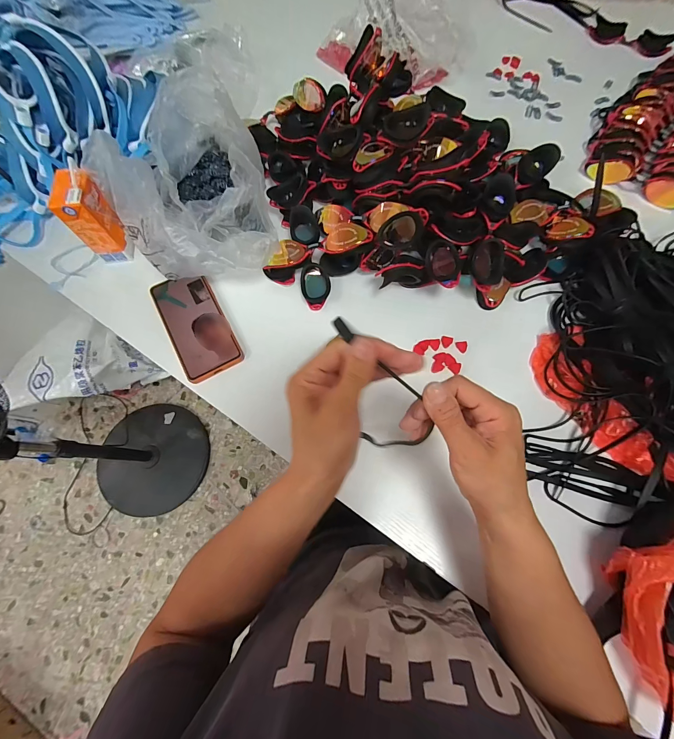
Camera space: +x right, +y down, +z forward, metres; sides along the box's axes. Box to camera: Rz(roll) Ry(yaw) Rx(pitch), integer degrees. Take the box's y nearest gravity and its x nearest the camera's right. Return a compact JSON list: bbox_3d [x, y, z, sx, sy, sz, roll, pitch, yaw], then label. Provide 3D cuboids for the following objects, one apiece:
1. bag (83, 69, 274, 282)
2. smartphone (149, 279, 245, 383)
[{"bbox_3d":[-0.191,-0.237,0.444,0.193,0.138,0.274,-34,75,-10],"label":"bag"},{"bbox_3d":[-0.195,-0.066,0.445,0.075,0.018,0.162,-28,74,-8],"label":"smartphone"}]

